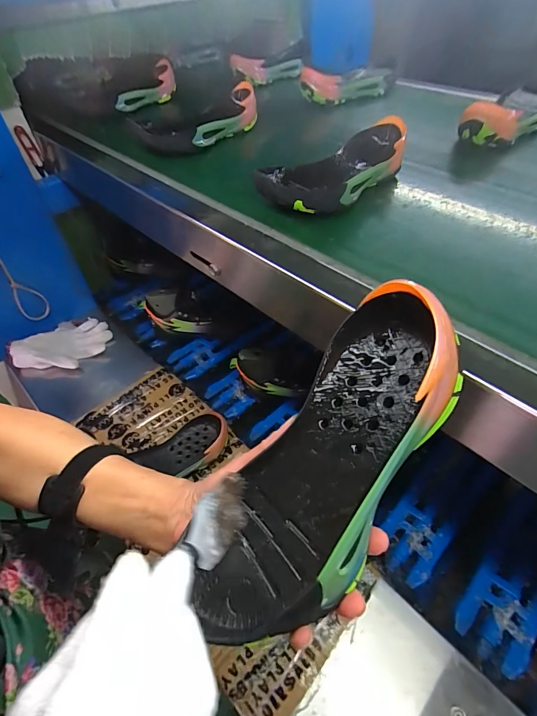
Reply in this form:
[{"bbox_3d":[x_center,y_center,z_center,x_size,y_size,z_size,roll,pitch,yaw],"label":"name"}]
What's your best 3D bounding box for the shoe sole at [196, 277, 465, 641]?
[{"bbox_3d":[0.030,0.063,0.228,0.095,0.039,0.228,31,90,29],"label":"shoe sole"}]

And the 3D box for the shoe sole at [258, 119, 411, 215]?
[{"bbox_3d":[0.094,-0.248,0.476,0.242,0.041,0.094,-37,55,-25],"label":"shoe sole"}]

